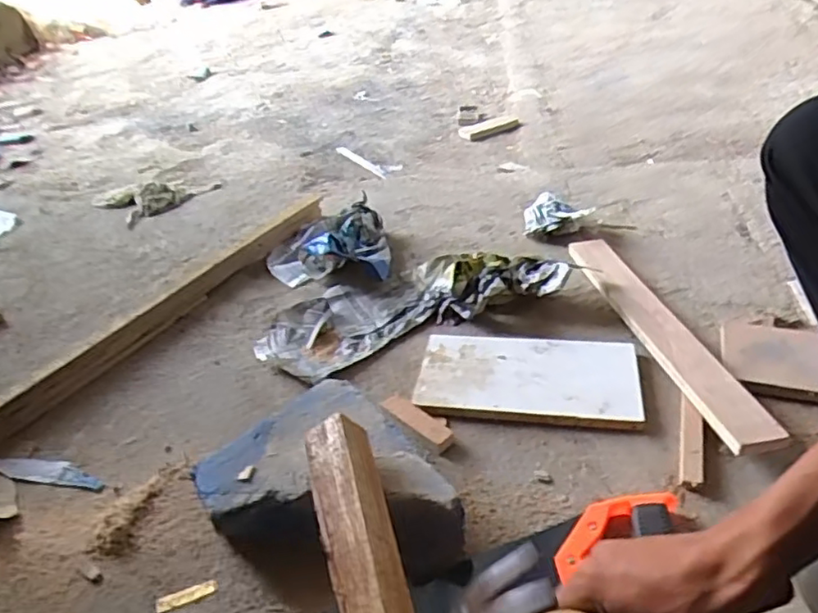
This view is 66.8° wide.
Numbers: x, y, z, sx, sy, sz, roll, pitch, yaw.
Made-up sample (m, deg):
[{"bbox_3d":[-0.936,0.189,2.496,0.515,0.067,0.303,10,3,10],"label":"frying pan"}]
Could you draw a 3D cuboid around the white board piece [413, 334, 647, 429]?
[{"bbox_3d":[0.150,0.092,0.789,0.269,0.022,0.137,2,37,13],"label":"white board piece"}]

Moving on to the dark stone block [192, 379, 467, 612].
[{"bbox_3d":[-0.087,0.197,0.637,0.203,0.078,0.232,-26,40,-23],"label":"dark stone block"}]

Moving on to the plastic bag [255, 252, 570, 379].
[{"bbox_3d":[-0.012,-0.013,0.919,0.434,0.050,0.200,-17,37,-13],"label":"plastic bag"}]

